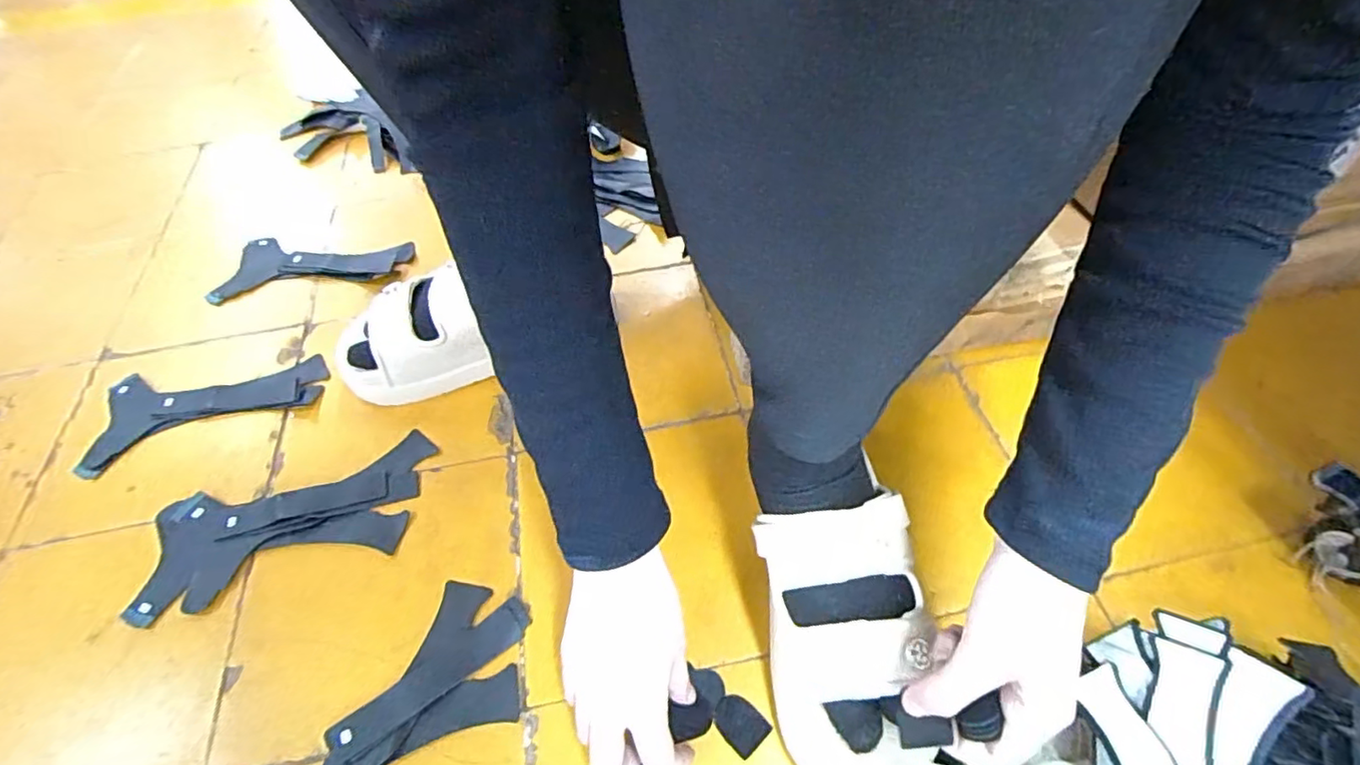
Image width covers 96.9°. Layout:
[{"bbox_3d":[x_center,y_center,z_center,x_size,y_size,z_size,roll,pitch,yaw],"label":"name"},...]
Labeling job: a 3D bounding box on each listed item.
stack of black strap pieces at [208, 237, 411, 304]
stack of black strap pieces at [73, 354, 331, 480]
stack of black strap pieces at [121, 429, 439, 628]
[{"bbox_3d":[-0.401,-0.125,0.670,0.190,0.025,0.102,-2,53,1],"label":"stack of black strap pieces"},{"bbox_3d":[-0.443,0.012,0.563,0.204,0.014,0.093,-20,54,-12],"label":"stack of black strap pieces"},{"bbox_3d":[-0.311,0.110,0.484,0.209,0.008,0.107,-13,53,-7],"label":"stack of black strap pieces"}]

